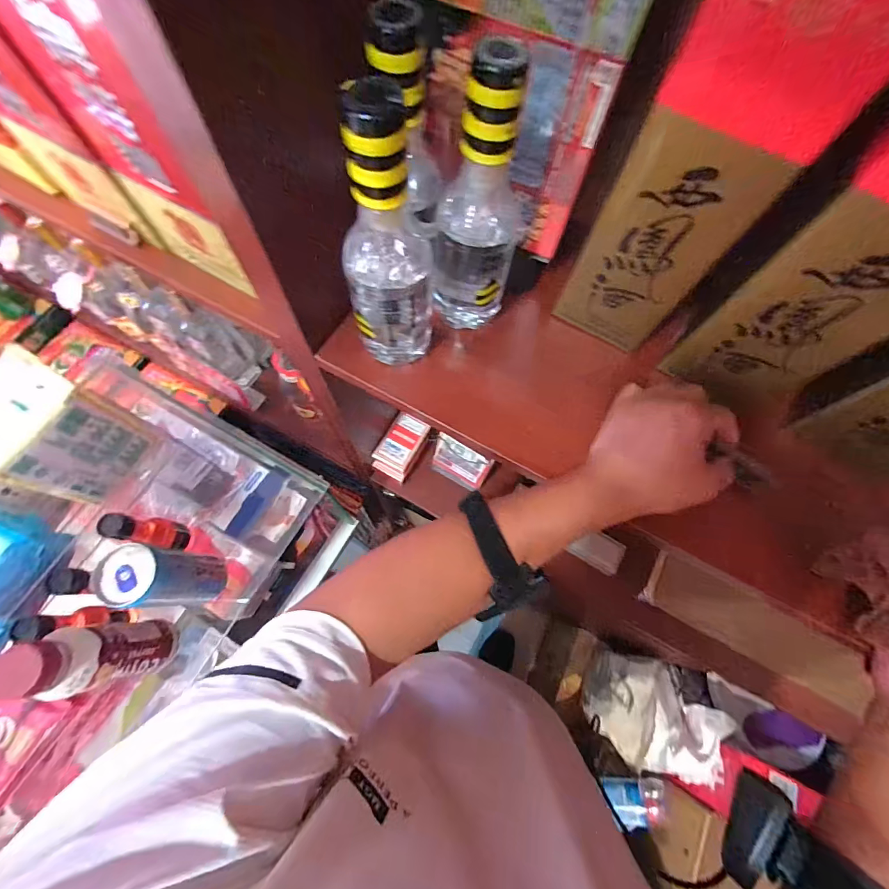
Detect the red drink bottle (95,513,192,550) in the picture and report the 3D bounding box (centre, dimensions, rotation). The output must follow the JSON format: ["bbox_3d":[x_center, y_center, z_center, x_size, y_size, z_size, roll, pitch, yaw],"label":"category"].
[{"bbox_3d":[-0.325,0.095,0.447,0.027,0.109,0.031,12,70,1],"label":"red drink bottle"}]

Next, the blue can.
[{"bbox_3d":[-0.285,0.138,0.419,0.054,0.127,0.051,1,70,-3],"label":"blue can"}]

